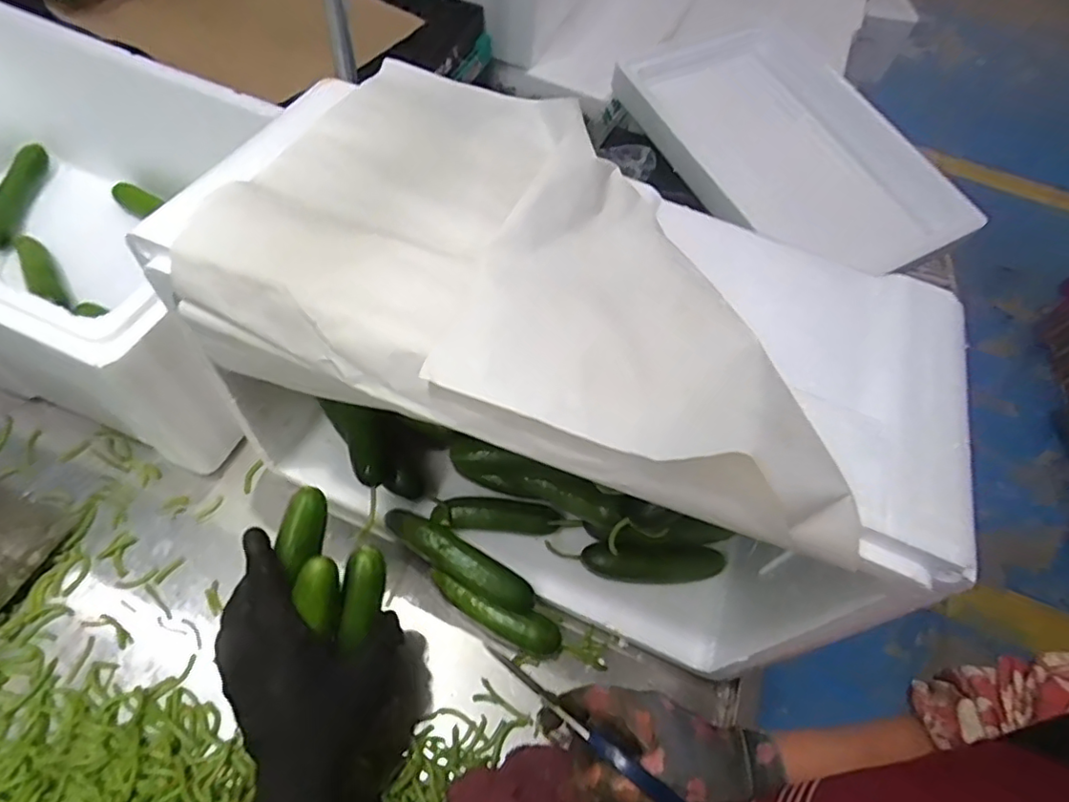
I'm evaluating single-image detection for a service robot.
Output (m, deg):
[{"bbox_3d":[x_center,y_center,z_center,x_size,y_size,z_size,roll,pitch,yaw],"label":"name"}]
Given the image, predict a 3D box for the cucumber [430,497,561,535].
[{"bbox_3d":[-0.034,0.102,0.513,0.109,0.020,0.027,4,61,-2],"label":"cucumber"}]

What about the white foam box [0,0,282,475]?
[{"bbox_3d":[-0.443,-0.167,0.542,0.458,0.211,0.278,21,62,8],"label":"white foam box"}]

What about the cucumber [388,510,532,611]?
[{"bbox_3d":[-0.065,0.133,0.490,0.144,0.026,0.030,28,63,11],"label":"cucumber"}]

